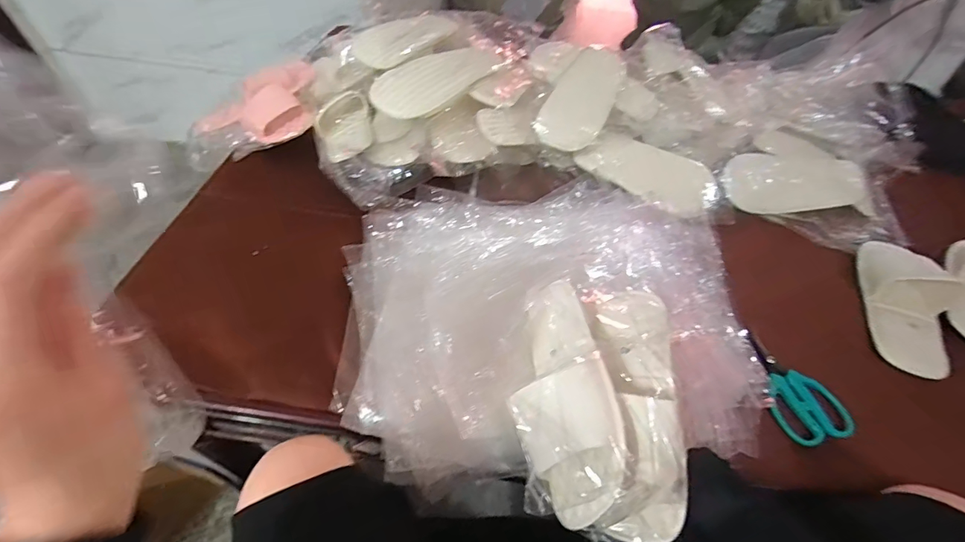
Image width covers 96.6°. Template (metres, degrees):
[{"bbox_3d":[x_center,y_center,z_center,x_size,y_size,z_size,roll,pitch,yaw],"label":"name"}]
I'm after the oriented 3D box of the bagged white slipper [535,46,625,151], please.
[{"bbox_3d":[0.169,-0.291,0.716,0.097,0.020,0.214,25,72,14],"label":"bagged white slipper"}]

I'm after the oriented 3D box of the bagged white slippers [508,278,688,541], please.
[{"bbox_3d":[0.118,0.116,0.431,0.156,0.087,0.244,10,52,3],"label":"bagged white slippers"}]

